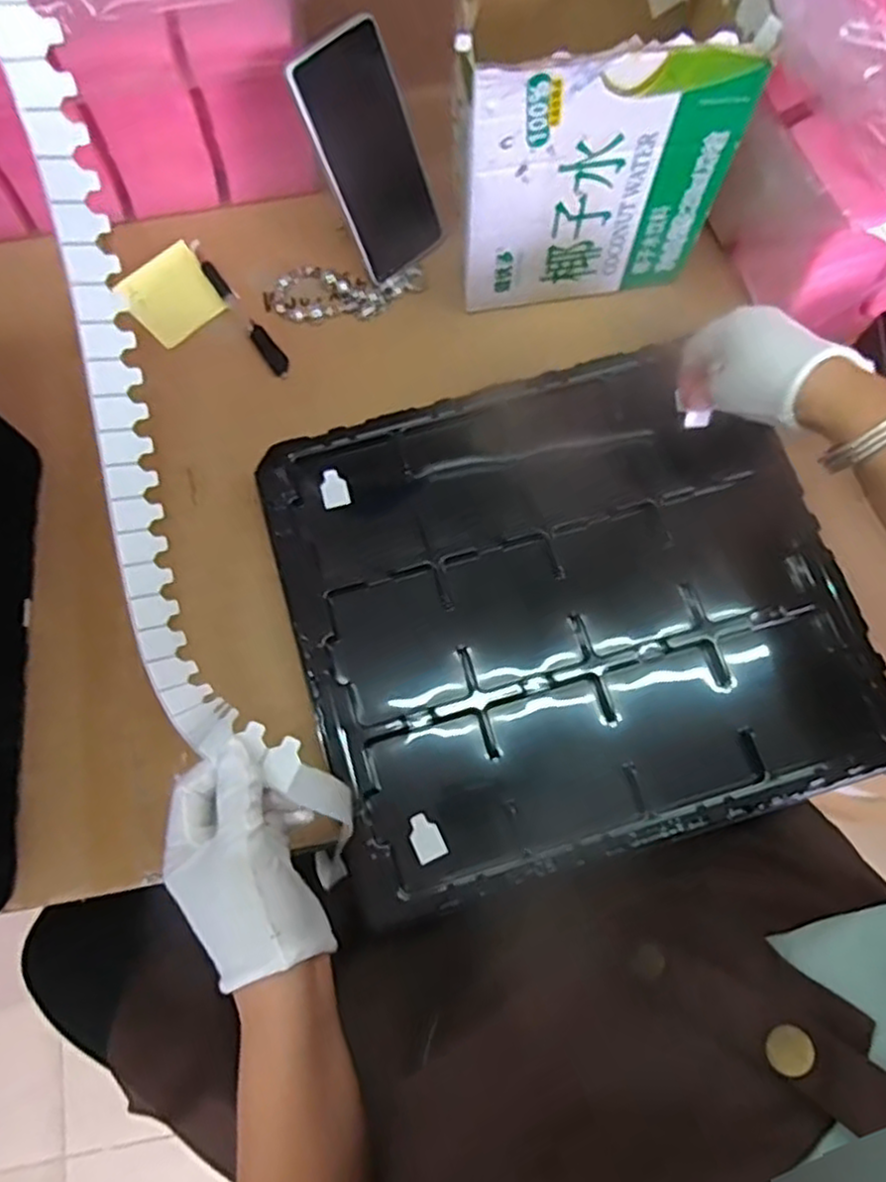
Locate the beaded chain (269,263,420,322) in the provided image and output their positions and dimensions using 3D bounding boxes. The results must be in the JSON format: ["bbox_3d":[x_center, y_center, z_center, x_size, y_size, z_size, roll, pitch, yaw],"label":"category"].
[{"bbox_3d":[-0.078,-0.244,0.596,0.122,0.007,0.050,-1,75,-1],"label":"beaded chain"}]

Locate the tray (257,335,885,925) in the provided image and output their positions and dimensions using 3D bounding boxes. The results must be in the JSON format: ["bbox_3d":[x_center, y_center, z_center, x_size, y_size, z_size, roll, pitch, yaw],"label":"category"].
[{"bbox_3d":[0.084,0.005,0.501,0.360,0.020,0.328,-16,76,-5],"label":"tray"}]

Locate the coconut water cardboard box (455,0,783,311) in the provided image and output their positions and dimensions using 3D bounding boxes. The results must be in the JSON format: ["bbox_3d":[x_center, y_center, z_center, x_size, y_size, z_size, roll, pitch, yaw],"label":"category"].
[{"bbox_3d":[0.099,-0.337,0.516,0.184,0.191,0.165,-1,75,-1],"label":"coconut water cardboard box"}]

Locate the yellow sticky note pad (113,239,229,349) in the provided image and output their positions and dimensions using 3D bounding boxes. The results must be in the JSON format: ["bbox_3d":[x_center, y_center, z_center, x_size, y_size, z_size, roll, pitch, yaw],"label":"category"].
[{"bbox_3d":[-0.220,-0.243,0.594,0.070,0.005,0.075,-42,79,-11],"label":"yellow sticky note pad"}]

